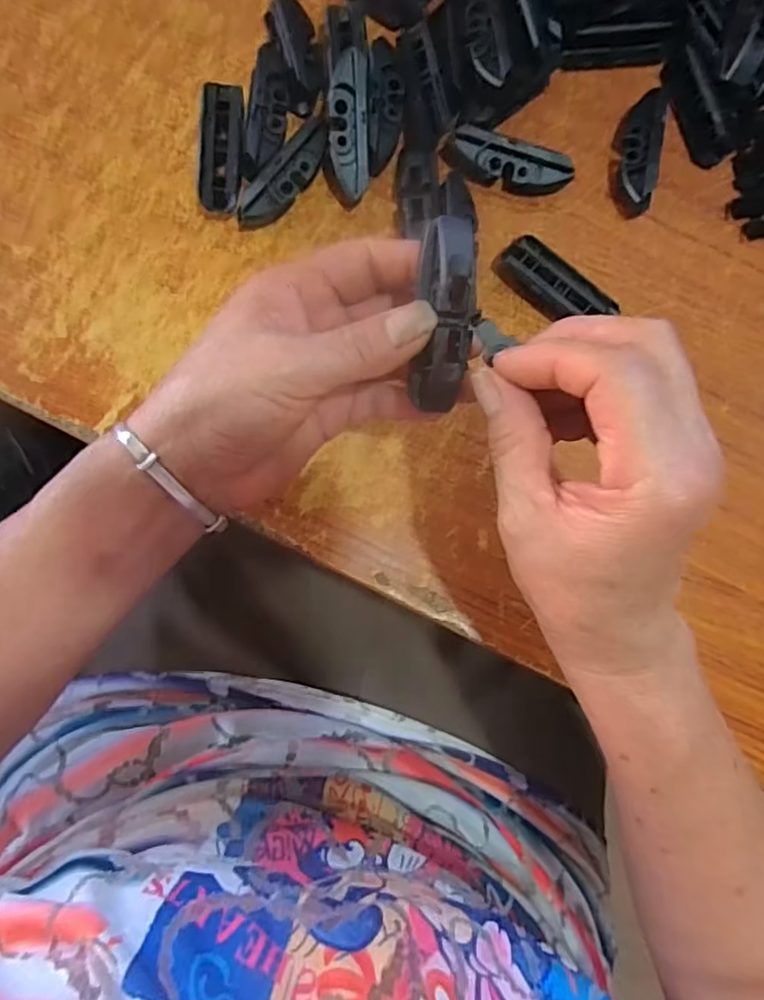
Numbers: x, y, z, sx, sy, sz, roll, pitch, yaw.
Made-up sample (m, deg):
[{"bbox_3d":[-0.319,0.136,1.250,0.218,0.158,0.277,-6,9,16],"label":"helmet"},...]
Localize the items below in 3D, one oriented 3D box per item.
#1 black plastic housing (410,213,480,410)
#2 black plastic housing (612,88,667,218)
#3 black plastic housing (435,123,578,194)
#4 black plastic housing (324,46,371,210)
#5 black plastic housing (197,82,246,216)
[{"bbox_3d":[0.024,-0.071,0.243,0.020,0.014,0.072,2,109,-4],"label":"black plastic housing"},{"bbox_3d":[0.146,-0.201,0.356,0.021,0.020,0.071,8,83,-3],"label":"black plastic housing"},{"bbox_3d":[0.069,-0.186,0.348,0.073,0.023,0.018,12,82,-3],"label":"black plastic housing"},{"bbox_3d":[-0.018,-0.198,0.336,0.023,0.019,0.072,1,108,-4],"label":"black plastic housing"},{"bbox_3d":[-0.087,-0.190,0.341,0.022,0.020,0.070,1,83,-4],"label":"black plastic housing"}]

